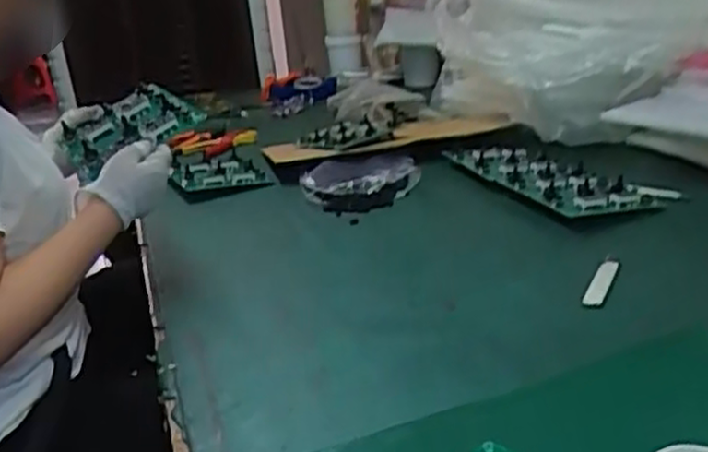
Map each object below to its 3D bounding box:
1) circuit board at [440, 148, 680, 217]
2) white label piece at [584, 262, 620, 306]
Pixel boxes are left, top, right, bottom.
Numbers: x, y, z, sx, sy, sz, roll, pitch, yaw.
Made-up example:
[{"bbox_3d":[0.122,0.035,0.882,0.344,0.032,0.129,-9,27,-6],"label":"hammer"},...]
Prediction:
[{"bbox_3d":[0.340,-0.104,1.352,0.228,0.027,0.460,-12,20,-18],"label":"circuit board"},{"bbox_3d":[0.308,0.070,0.916,0.023,0.008,0.128,5,22,29],"label":"white label piece"}]

